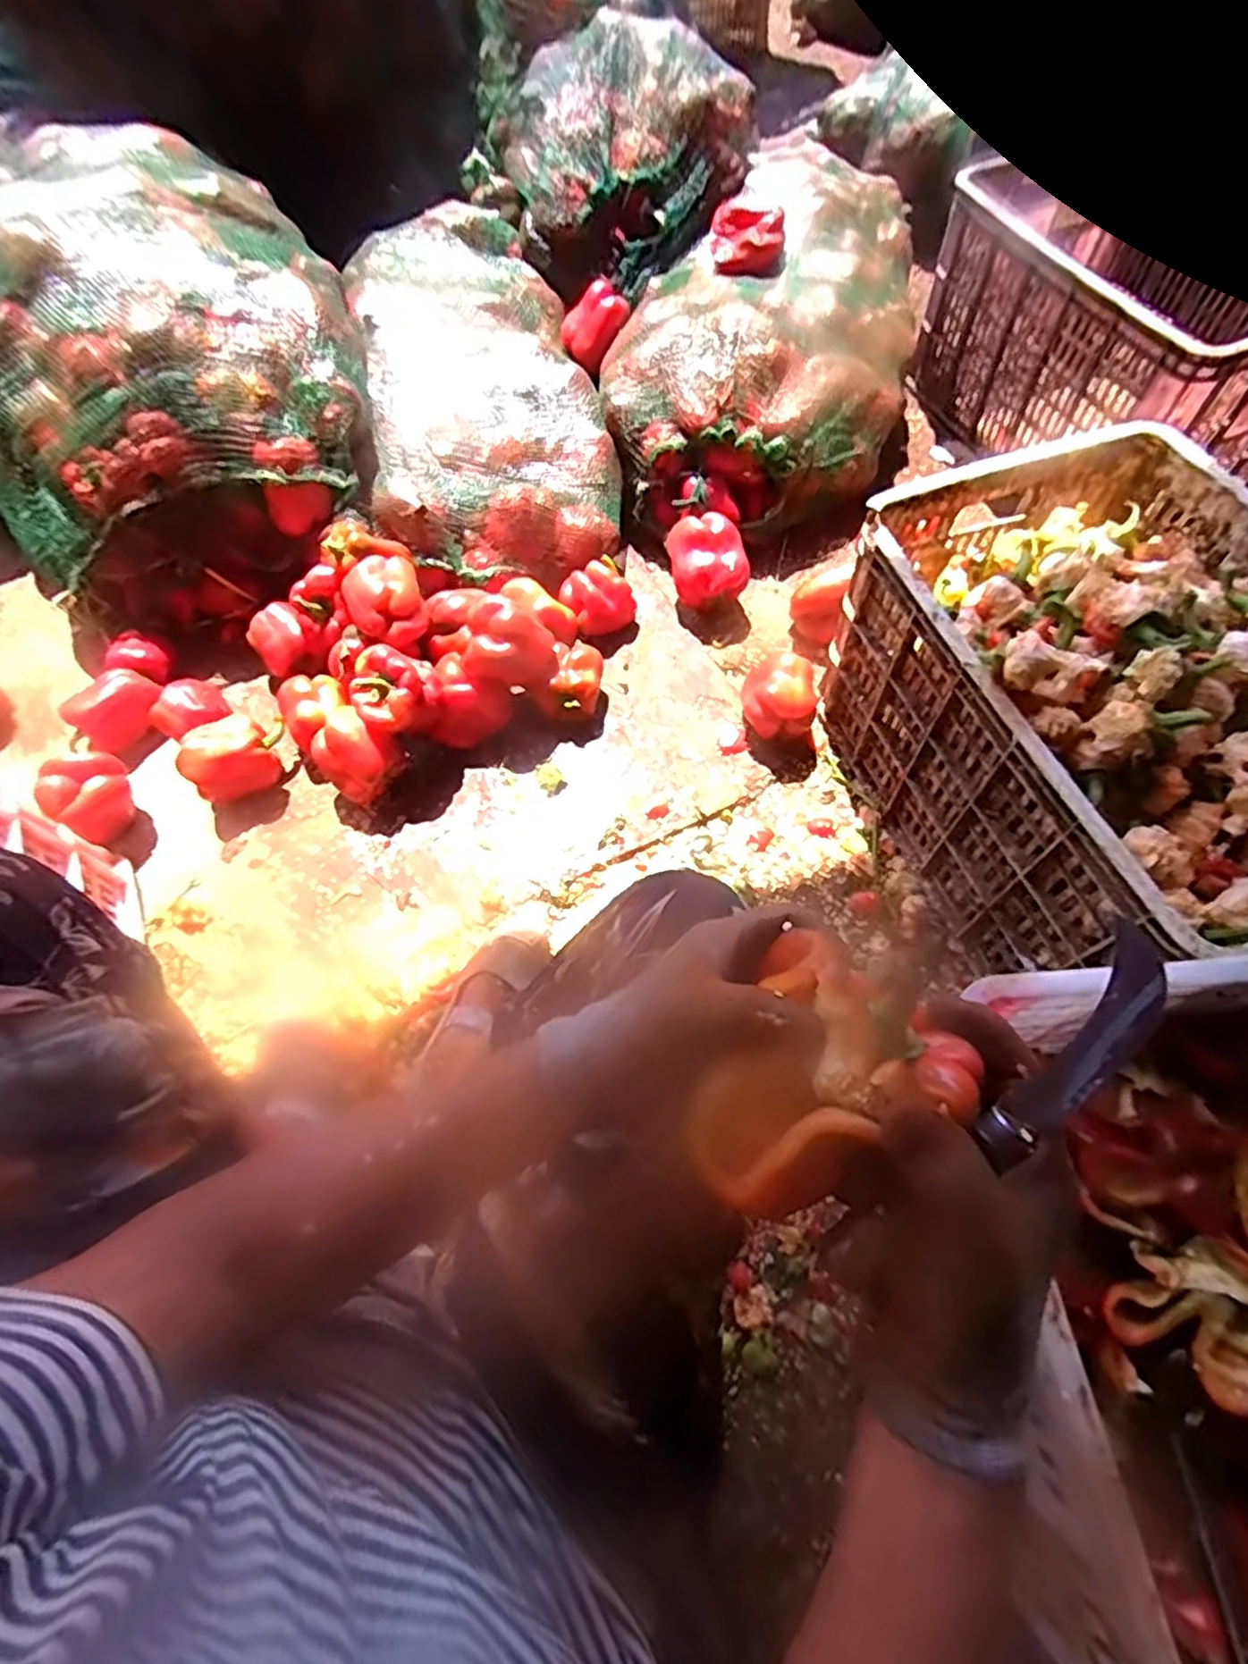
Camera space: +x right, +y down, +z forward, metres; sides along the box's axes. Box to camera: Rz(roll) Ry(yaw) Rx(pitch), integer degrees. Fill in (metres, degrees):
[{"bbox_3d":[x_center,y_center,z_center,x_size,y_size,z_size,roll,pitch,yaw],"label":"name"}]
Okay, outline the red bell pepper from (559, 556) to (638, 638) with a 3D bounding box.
[{"bbox_3d":[-0.038,-0.327,0.998,0.089,0.078,0.088,-32,65,-12],"label":"red bell pepper"}]

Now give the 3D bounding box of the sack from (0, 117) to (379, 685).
[{"bbox_3d":[-0.611,-0.608,1.004,0.493,0.404,0.551,-8,62,-1],"label":"sack"}]

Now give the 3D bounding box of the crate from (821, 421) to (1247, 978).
[{"bbox_3d":[0.481,-0.112,0.724,0.356,0.320,0.508,-19,63,-6],"label":"crate"}]

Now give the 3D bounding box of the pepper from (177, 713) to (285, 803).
[{"bbox_3d":[-0.494,-0.094,0.893,0.086,0.085,0.114,13,64,10],"label":"pepper"}]

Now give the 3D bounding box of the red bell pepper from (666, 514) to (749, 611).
[{"bbox_3d":[0.118,-0.378,1.005,0.101,0.096,0.111,-15,63,-4],"label":"red bell pepper"}]

